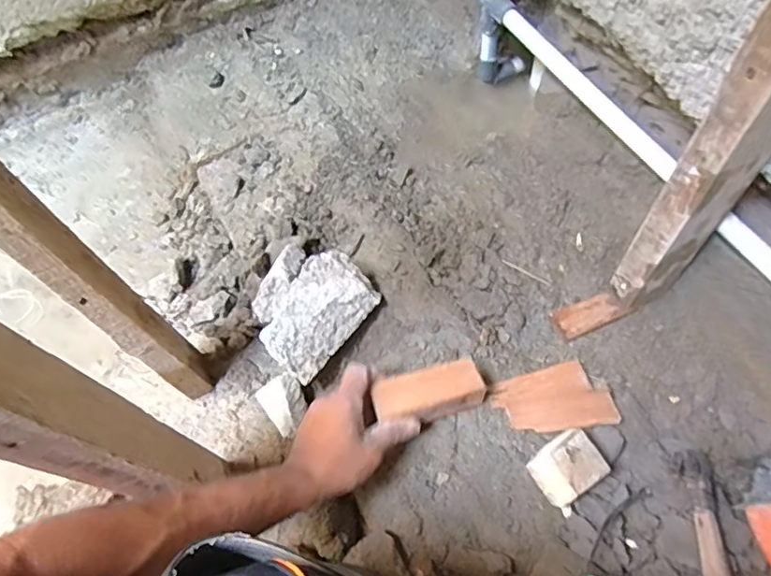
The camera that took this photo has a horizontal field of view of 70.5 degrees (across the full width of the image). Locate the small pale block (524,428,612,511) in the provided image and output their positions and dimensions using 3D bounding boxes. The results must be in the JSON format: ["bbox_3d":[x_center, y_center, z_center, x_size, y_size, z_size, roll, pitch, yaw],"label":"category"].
[{"bbox_3d":[0.180,0.180,0.543,0.064,0.038,0.054,-33,64,-13],"label":"small pale block"}]

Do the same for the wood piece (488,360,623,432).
[{"bbox_3d":[0.182,0.122,0.595,0.118,0.007,0.081,-12,43,-3],"label":"wood piece"}]

